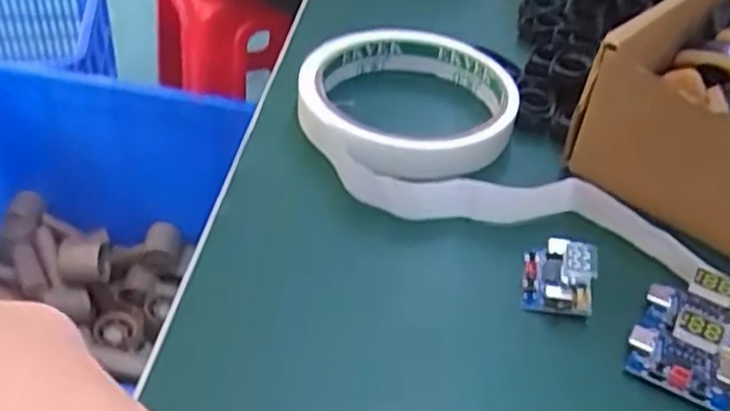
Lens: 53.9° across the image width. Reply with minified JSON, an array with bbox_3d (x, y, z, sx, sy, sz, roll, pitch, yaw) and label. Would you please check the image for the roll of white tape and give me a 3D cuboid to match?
[{"bbox_3d":[0.018,-0.045,0.304,0.089,0.019,0.089,4,41,-3],"label":"roll of white tape"}]

